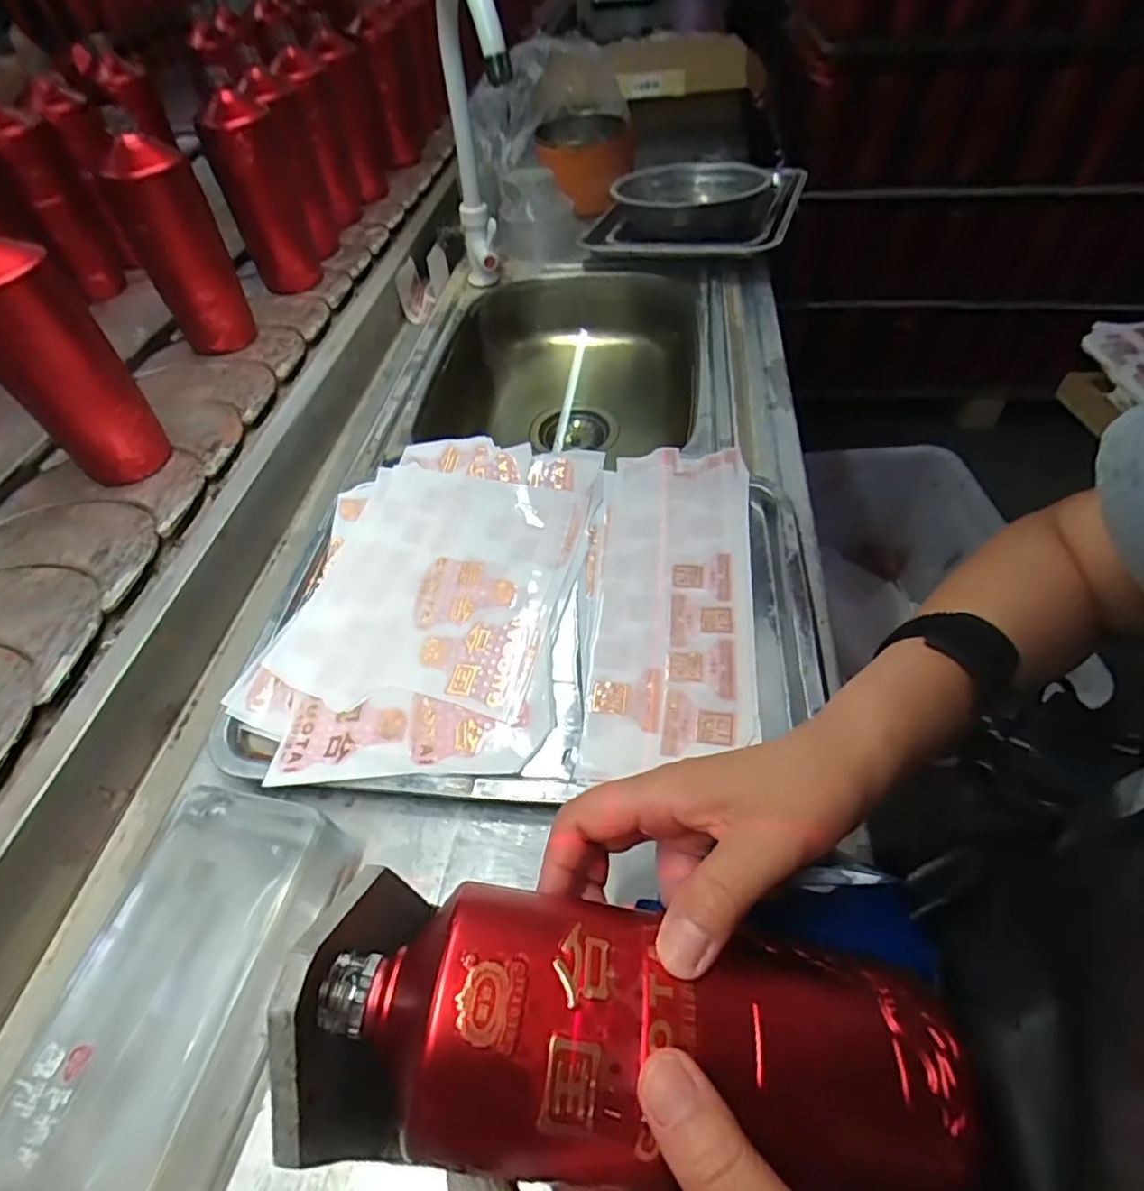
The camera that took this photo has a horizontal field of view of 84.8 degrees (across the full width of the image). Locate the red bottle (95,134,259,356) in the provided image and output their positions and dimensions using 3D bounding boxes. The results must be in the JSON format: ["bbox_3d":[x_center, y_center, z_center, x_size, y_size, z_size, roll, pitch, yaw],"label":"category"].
[{"bbox_3d":[-0.394,-0.348,0.639,0.083,0.181,0.070,-25,55,-18],"label":"red bottle"}]

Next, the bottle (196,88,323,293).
[{"bbox_3d":[-0.361,-0.464,0.727,0.073,0.181,0.059,-21,53,-19],"label":"bottle"}]

